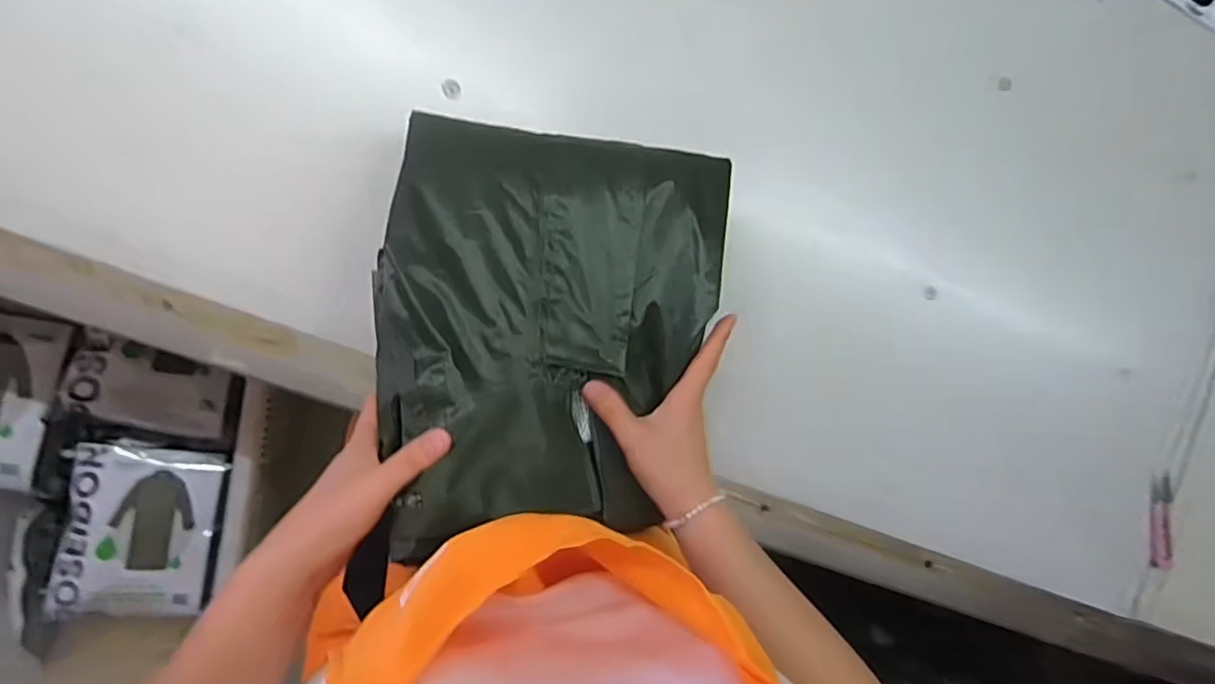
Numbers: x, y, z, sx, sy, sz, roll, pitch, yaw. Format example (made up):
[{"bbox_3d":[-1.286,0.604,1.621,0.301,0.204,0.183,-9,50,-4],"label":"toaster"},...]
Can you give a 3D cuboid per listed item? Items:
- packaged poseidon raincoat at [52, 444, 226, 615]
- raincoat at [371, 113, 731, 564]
[{"bbox_3d":[-0.736,0.302,0.976,0.234,0.079,0.248,2,92,-10],"label":"packaged poseidon raincoat"},{"bbox_3d":[-0.036,-0.011,0.423,0.234,0.048,0.286,9,74,-15],"label":"raincoat"}]

